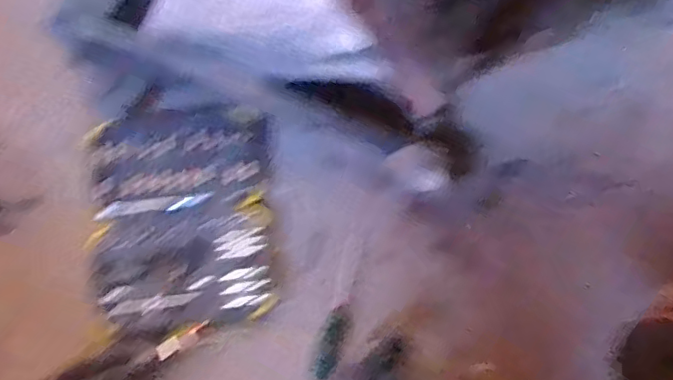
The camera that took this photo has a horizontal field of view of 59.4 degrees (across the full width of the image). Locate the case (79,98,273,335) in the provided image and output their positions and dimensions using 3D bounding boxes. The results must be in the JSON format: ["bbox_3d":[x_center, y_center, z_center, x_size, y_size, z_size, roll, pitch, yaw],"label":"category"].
[{"bbox_3d":[-0.223,0.034,0.829,0.257,0.038,0.318,-3,74,-2],"label":"case"}]

